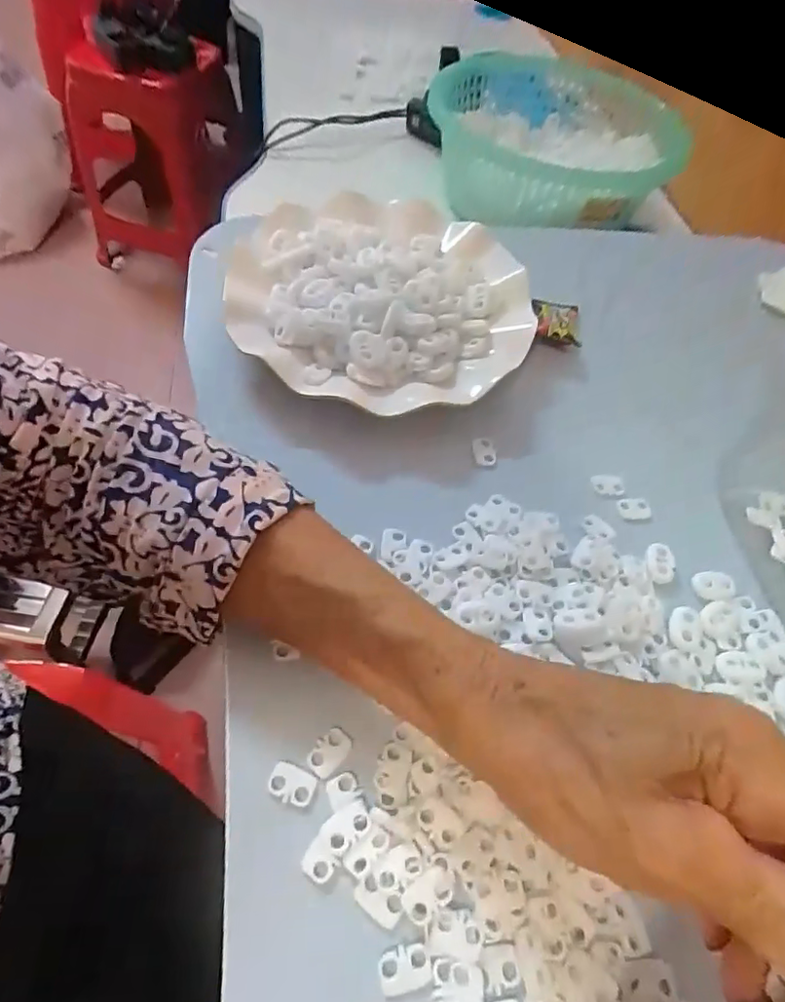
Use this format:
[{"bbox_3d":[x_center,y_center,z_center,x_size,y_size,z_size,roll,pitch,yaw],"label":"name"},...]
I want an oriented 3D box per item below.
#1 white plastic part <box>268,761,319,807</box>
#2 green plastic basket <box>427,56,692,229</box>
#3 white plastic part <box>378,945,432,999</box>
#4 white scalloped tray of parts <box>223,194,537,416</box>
[{"bbox_3d":[-0.039,0.110,0.220,0.018,0.004,0.012,18,57,6],"label":"white plastic part"},{"bbox_3d":[0.143,-0.343,0.534,0.193,0.072,0.234,-1,56,-6],"label":"green plastic basket"},{"bbox_3d":[0.005,0.160,0.193,0.017,0.004,0.013,-6,58,-9],"label":"white plastic part"},{"bbox_3d":[-0.006,-0.127,0.352,0.180,0.031,0.181,-6,58,-9],"label":"white scalloped tray of parts"}]

